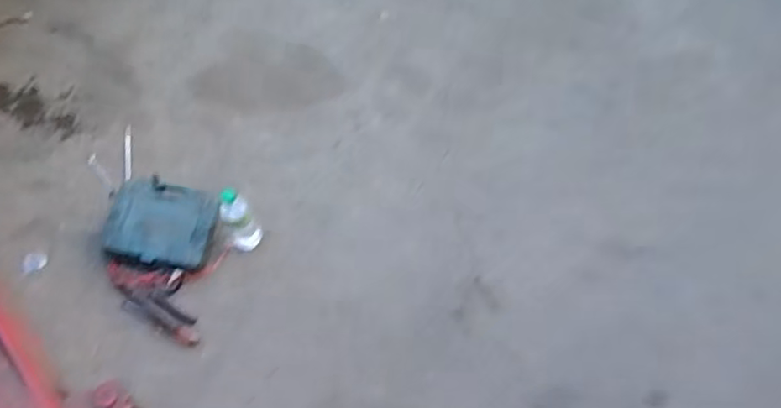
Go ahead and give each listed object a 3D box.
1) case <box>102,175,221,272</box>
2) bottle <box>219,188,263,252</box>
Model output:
[{"bbox_3d":[-0.538,0.054,1.416,0.258,0.071,0.205,12,65,7],"label":"case"},{"bbox_3d":[-0.340,0.039,1.354,0.070,0.180,0.076,0,64,1],"label":"bottle"}]

